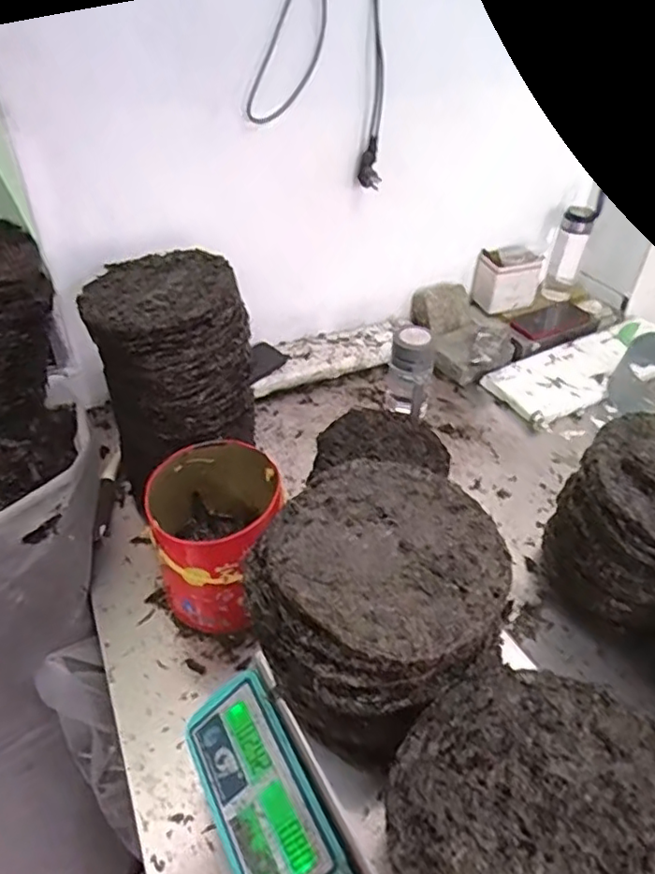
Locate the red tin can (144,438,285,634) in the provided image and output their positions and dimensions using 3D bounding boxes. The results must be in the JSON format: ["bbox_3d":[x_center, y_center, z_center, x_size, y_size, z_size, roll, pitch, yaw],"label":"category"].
[{"bbox_3d":[-0.134,0.131,0.775,0.155,0.185,0.160,0,40,0],"label":"red tin can"}]

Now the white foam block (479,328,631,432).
[{"bbox_3d":[0.483,-0.115,1.205,0.328,0.048,0.154,-19,44,-21],"label":"white foam block"}]

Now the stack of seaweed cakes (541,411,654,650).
[{"bbox_3d":[0.390,0.115,0.773,0.189,0.232,0.189,20,44,22],"label":"stack of seaweed cakes"}]

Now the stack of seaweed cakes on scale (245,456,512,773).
[{"bbox_3d":[0.046,0.137,0.535,0.192,0.115,0.217,24,45,25],"label":"stack of seaweed cakes on scale"}]

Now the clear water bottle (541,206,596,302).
[{"bbox_3d":[0.520,-0.389,1.327,0.069,0.201,0.061,17,43,19],"label":"clear water bottle"}]

